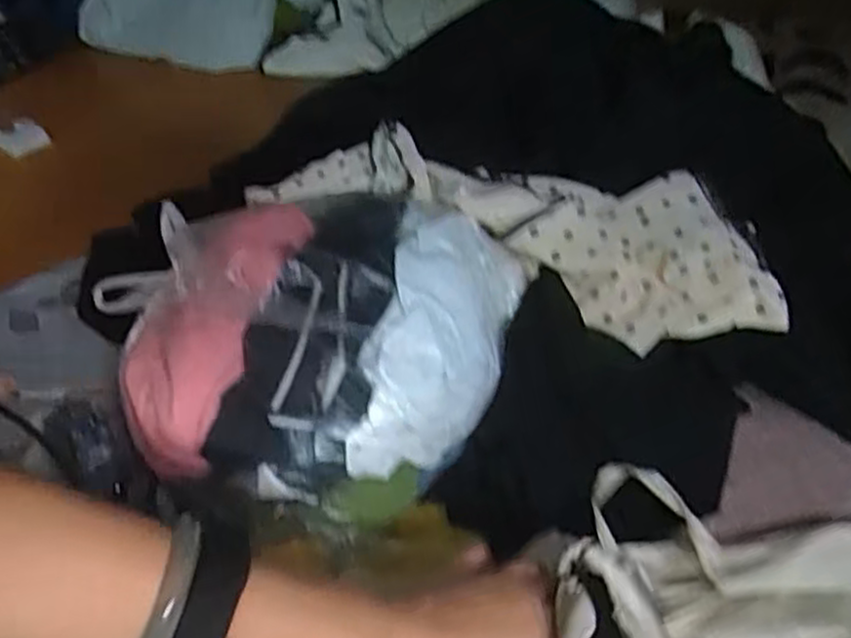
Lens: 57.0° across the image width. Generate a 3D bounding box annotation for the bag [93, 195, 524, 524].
[{"bbox_3d":[-0.104,-0.008,0.602,0.309,0.147,0.271,20,47,25],"label":"bag"}]

